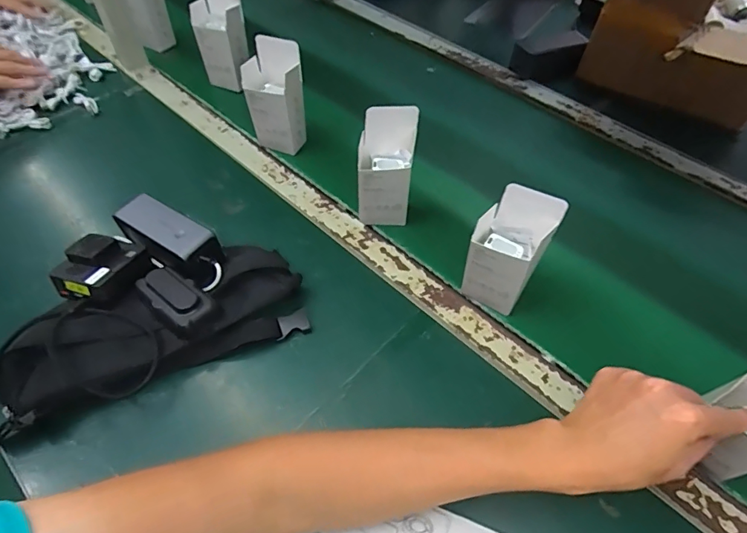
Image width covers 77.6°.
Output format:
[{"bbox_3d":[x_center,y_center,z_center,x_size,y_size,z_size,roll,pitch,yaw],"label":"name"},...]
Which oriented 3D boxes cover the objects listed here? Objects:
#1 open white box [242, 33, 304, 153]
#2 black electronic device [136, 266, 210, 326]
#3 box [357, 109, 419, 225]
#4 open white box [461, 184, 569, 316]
[{"bbox_3d":[-0.142,-0.244,0.666,0.079,0.153,0.043,8,55,7],"label":"open white box"},{"bbox_3d":[-0.215,0.028,0.495,0.092,0.013,0.041,32,61,21],"label":"black electronic device"},{"bbox_3d":[0.016,-0.120,0.576,0.064,0.154,0.043,5,55,4],"label":"box"},{"bbox_3d":[0.145,-0.016,0.503,0.069,0.150,0.046,28,59,19],"label":"open white box"}]

